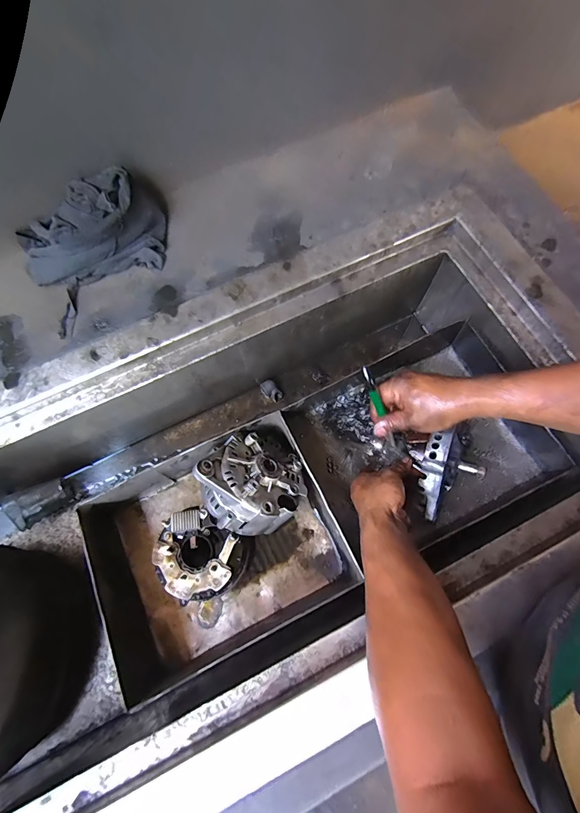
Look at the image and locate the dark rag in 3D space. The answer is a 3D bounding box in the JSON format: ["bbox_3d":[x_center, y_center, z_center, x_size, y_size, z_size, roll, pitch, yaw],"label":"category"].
[{"bbox_3d":[-0.263,-0.219,0.499,0.202,0.091,0.150,-27,74,-7],"label":"dark rag"}]

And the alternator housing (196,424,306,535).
[{"bbox_3d":[-0.054,0.112,0.545,0.152,0.085,0.152,20,44,-21],"label":"alternator housing"}]

